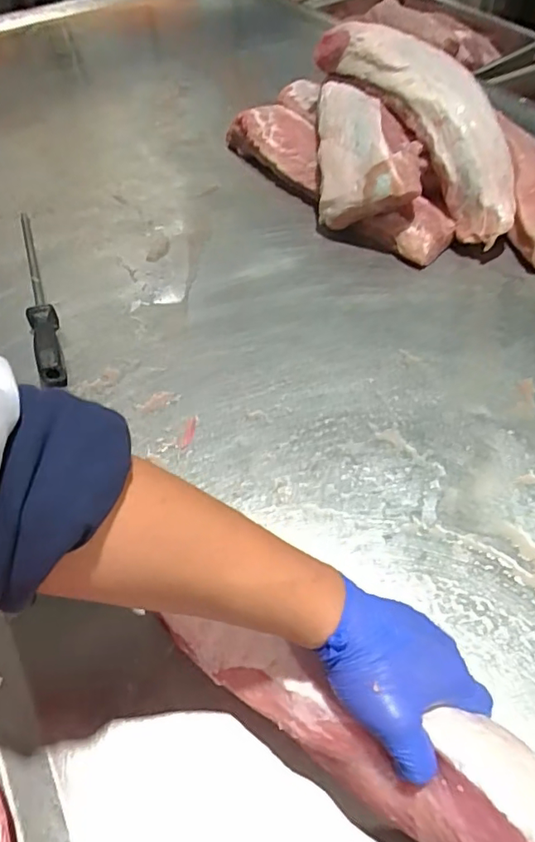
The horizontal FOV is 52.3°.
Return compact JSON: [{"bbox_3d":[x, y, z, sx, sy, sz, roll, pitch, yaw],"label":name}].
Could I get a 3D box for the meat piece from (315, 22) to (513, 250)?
[{"bbox_3d":[0.239,-0.469,0.818,0.114,0.105,0.462,-21,68,-14],"label":"meat piece"}]

